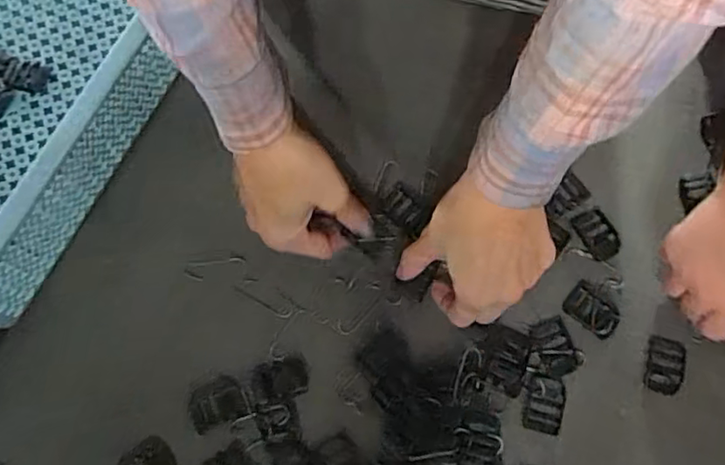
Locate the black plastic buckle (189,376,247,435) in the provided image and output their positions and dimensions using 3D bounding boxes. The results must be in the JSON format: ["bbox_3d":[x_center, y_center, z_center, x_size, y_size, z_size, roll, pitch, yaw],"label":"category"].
[{"bbox_3d":[-0.106,0.121,0.445,0.039,0.004,0.033,-24,74,-6],"label":"black plastic buckle"}]

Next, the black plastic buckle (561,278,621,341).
[{"bbox_3d":[0.170,0.057,0.457,0.040,0.004,0.030,39,77,12],"label":"black plastic buckle"}]

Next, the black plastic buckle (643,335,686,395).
[{"bbox_3d":[0.217,0.095,0.447,0.023,0.008,0.040,14,73,6],"label":"black plastic buckle"}]

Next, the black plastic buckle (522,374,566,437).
[{"bbox_3d":[0.129,0.121,0.440,0.026,0.004,0.039,15,73,6],"label":"black plastic buckle"}]

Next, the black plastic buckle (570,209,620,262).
[{"bbox_3d":[0.180,0.001,0.475,0.025,0.004,0.040,-23,73,-6],"label":"black plastic buckle"}]

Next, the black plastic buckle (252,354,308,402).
[{"bbox_3d":[-0.060,0.106,0.451,0.040,0.004,0.028,-14,73,-3],"label":"black plastic buckle"}]

